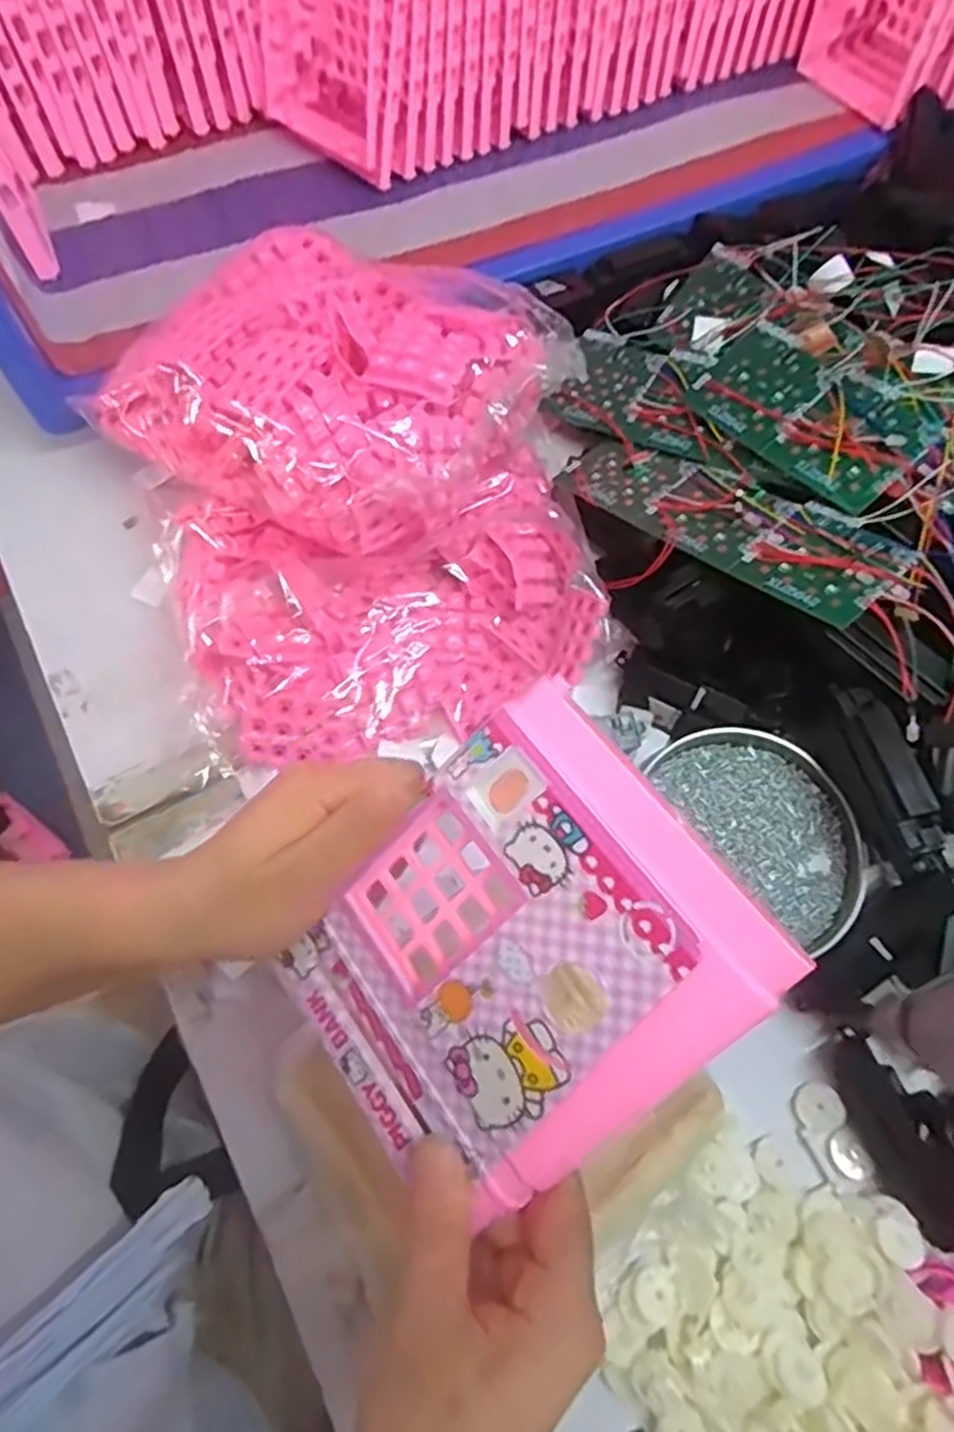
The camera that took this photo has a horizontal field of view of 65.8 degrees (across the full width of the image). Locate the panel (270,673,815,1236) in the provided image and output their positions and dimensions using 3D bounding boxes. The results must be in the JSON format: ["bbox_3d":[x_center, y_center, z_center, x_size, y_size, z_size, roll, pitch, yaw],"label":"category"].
[{"bbox_3d":[0.010,0.085,0.259,0.158,0.014,0.126,-46,66,14],"label":"panel"}]

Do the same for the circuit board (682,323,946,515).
[{"bbox_3d":[0.199,-0.187,0.446,0.070,0.012,0.145,-43,59,7],"label":"circuit board"}]

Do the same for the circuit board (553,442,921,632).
[{"bbox_3d":[0.143,-0.123,0.447,0.068,0.008,0.217,-40,53,-15],"label":"circuit board"}]

